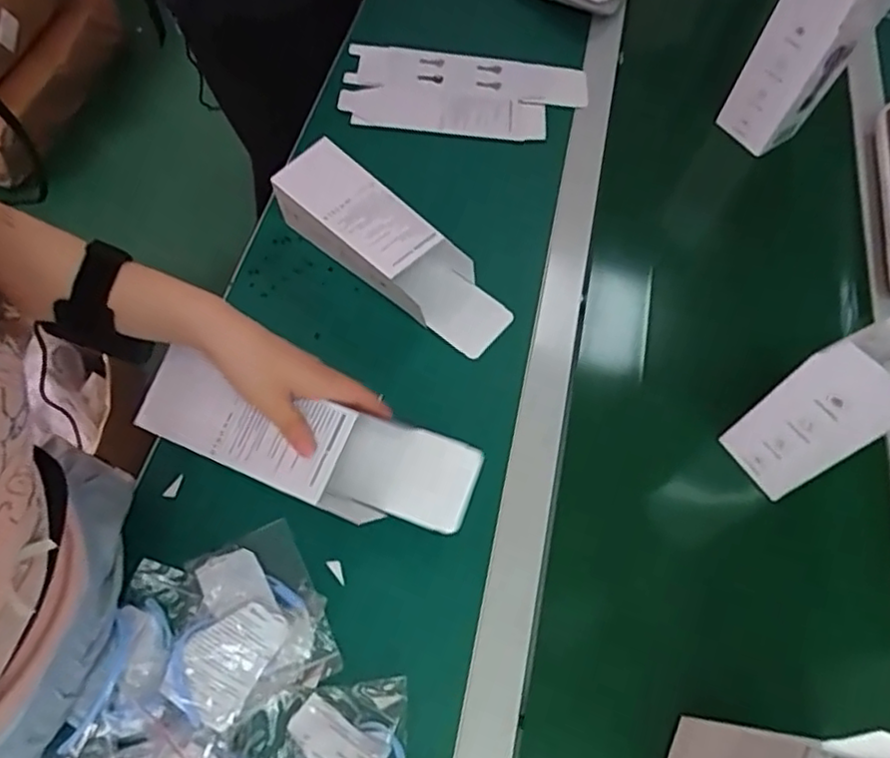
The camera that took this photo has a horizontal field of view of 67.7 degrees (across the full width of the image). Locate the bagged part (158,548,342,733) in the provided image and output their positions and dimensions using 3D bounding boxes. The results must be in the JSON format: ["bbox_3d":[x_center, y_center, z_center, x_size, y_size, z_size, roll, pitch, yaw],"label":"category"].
[{"bbox_3d":[-0.151,0.180,0.486,0.108,0.037,0.119,-26,67,-15],"label":"bagged part"}]

